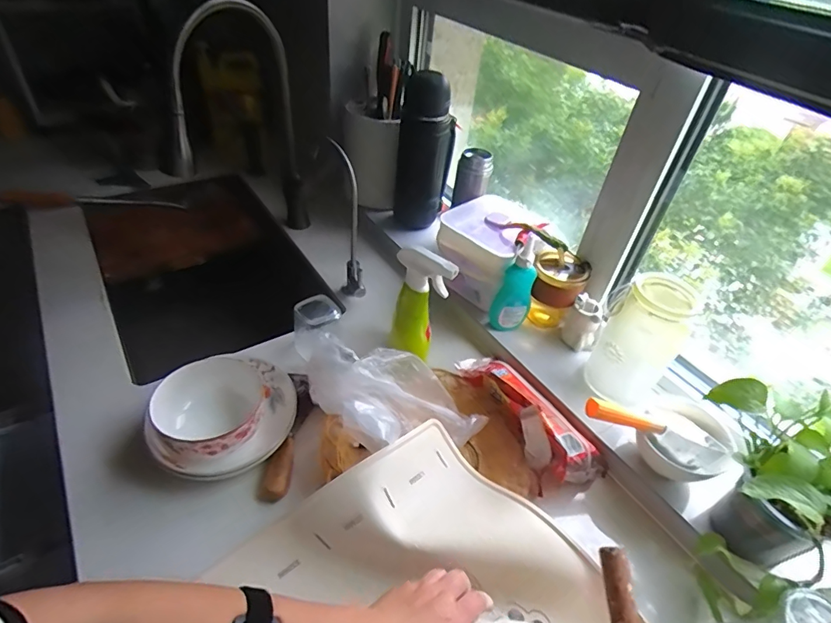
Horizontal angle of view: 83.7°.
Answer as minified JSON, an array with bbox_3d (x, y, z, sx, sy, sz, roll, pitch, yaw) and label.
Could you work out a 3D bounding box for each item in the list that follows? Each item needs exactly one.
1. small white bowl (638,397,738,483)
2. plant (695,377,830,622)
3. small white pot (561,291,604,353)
[{"bbox_3d":[0.338,0.168,0.591,0.096,0.060,0.100,4,42,-4],"label":"small white bowl"},{"bbox_3d":[0.385,0.203,0.465,0.190,0.185,0.178,3,42,-5],"label":"plant"},{"bbox_3d":[0.266,0.021,0.740,0.049,0.091,0.055,24,45,18],"label":"small white pot"}]

